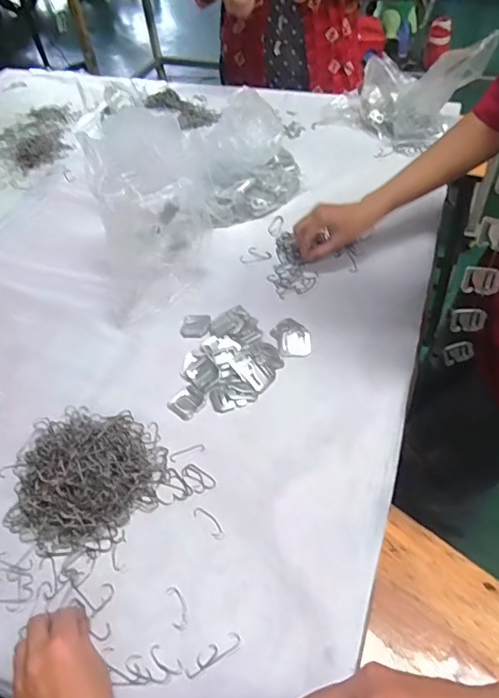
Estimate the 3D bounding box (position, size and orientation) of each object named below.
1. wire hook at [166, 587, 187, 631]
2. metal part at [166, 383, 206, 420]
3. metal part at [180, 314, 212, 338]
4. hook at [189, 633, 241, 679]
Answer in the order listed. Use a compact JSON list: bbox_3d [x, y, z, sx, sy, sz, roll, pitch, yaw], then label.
[{"bbox_3d":[-0.068,0.245,0.472,0.015,0.004,0.039,-15,49,-6],"label":"wire hook"},{"bbox_3d":[-0.079,0.068,0.638,0.041,0.006,0.043,33,60,30],"label":"metal part"},{"bbox_3d":[-0.075,-0.034,0.697,0.039,0.004,0.044,3,49,9],"label":"metal part"},{"bbox_3d":[-0.032,0.272,0.444,0.051,0.004,0.016,-27,52,-16],"label":"hook"}]

